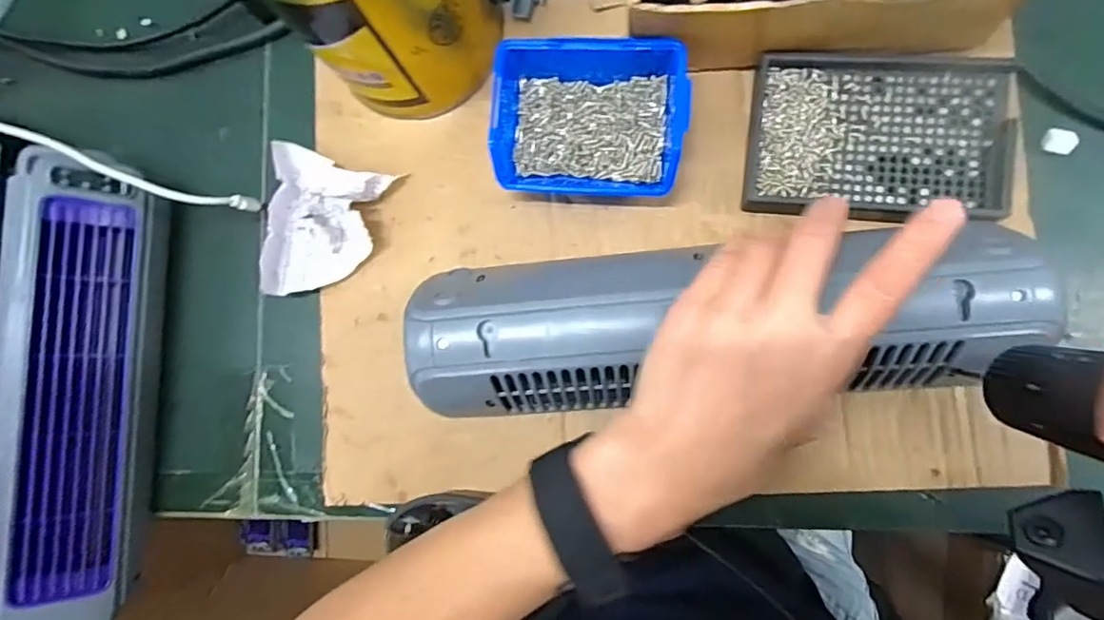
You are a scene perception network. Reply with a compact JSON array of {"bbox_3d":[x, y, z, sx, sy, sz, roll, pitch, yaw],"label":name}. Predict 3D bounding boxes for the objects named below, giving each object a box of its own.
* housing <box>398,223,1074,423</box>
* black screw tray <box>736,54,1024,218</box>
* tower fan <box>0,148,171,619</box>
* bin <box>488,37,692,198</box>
[{"bbox_3d":[0.078,0.009,0.284,0.299,0.069,0.085,-3,85,8],"label":"housing"},{"bbox_3d":[0.187,-0.100,0.319,0.137,0.016,0.094,6,87,9],"label":"black screw tray"},{"bbox_3d":[-0.305,0.054,0.358,0.073,0.072,0.297,3,86,9],"label":"tower fan"},{"bbox_3d":[0.023,-0.115,0.333,0.112,0.043,0.089,5,87,9],"label":"bin"}]

